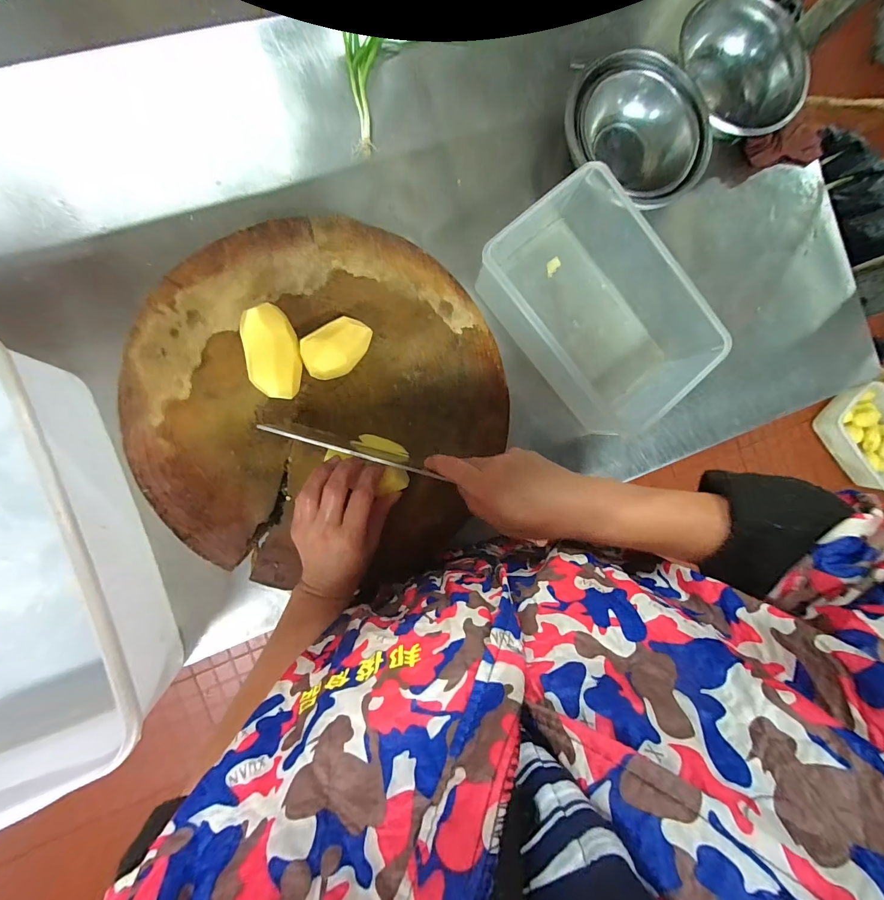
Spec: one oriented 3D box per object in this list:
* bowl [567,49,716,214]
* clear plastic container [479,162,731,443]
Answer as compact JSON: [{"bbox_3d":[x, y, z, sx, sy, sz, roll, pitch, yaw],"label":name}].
[{"bbox_3d":[0.267,-0.435,0.546,0.200,0.085,0.166,28,84,-2],"label":"bowl"},{"bbox_3d":[0.213,-0.182,0.521,0.201,0.105,0.299,-42,90,-7],"label":"clear plastic container"}]

